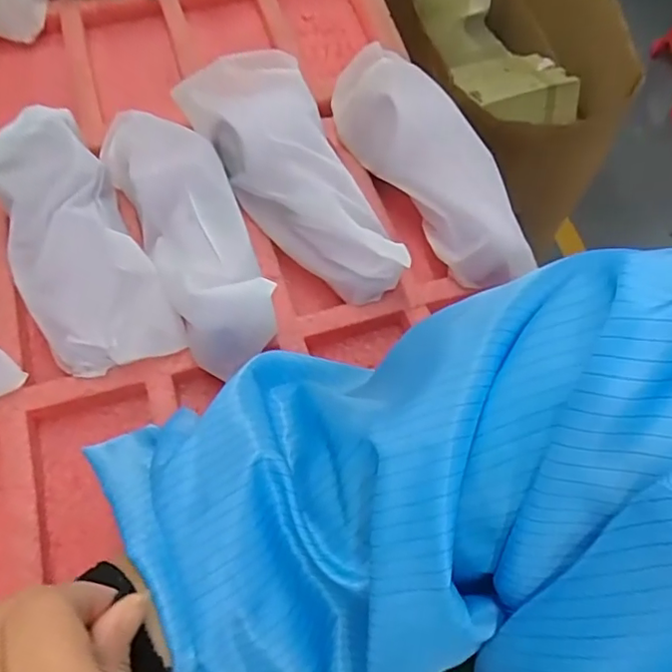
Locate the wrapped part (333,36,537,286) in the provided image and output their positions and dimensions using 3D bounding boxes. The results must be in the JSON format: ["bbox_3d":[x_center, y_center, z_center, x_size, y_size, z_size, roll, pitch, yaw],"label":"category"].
[{"bbox_3d":[0.073,-0.119,0.395,0.072,0.049,0.187,-29,68,-16],"label":"wrapped part"}]

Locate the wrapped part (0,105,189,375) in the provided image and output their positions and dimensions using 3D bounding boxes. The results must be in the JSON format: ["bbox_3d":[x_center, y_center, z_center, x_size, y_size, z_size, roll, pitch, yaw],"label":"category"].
[{"bbox_3d":[-0.156,-0.055,0.341,0.072,0.030,0.161,-25,83,-14],"label":"wrapped part"}]

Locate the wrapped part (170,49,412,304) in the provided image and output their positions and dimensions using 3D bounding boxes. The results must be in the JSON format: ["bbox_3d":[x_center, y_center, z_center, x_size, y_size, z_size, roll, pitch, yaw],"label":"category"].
[{"bbox_3d":[-0.031,-0.099,0.373,0.077,0.057,0.178,-22,67,-13],"label":"wrapped part"}]

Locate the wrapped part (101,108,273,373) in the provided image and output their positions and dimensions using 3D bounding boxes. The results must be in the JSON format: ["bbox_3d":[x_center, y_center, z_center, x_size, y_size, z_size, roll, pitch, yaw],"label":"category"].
[{"bbox_3d":[-0.088,-0.068,0.356,0.062,0.055,0.182,-25,67,-14],"label":"wrapped part"}]

